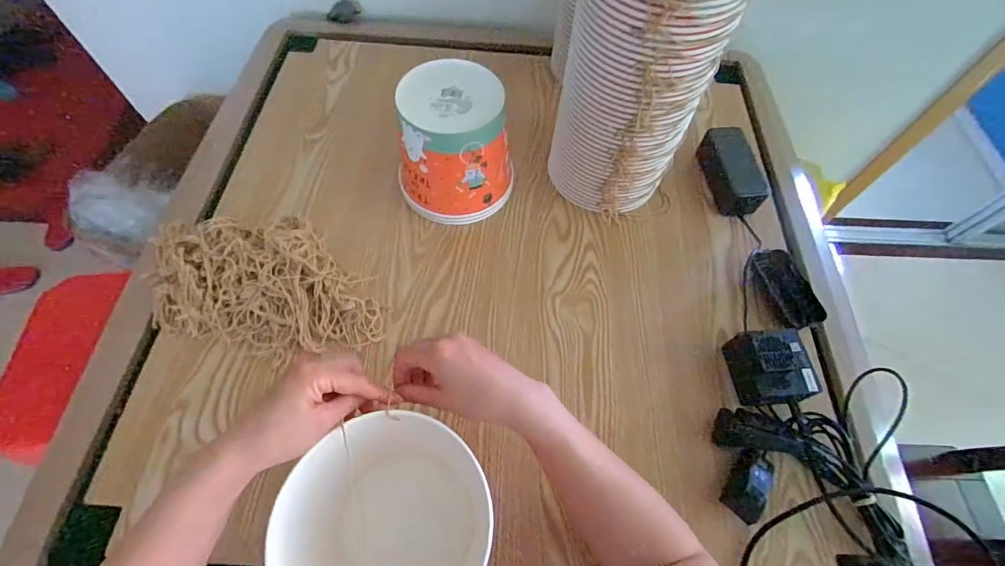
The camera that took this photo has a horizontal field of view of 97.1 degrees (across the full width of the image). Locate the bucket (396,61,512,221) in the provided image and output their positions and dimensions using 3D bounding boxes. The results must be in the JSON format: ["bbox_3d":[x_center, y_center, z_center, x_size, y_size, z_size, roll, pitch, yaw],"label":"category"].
[{"bbox_3d":[-0.061,-0.178,0.586,0.149,0.149,0.135,0,61,-3],"label":"bucket"}]

